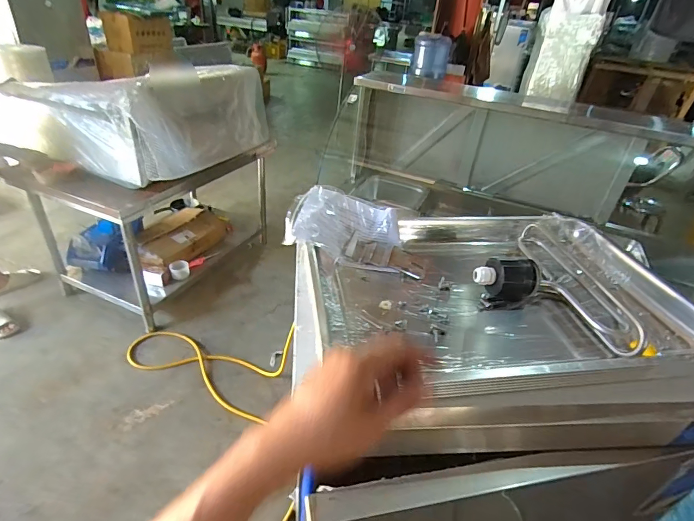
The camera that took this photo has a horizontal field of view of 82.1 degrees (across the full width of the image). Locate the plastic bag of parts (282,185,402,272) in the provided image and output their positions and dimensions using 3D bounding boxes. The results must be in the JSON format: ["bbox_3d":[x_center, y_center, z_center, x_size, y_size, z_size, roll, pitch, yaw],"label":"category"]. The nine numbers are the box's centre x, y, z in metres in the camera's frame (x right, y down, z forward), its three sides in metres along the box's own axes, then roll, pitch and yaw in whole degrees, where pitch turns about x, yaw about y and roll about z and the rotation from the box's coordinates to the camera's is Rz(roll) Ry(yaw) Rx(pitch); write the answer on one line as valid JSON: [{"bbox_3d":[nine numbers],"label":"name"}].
[{"bbox_3d":[0.000,-0.059,0.726,0.196,0.074,0.152,10,34,5],"label":"plastic bag of parts"}]

